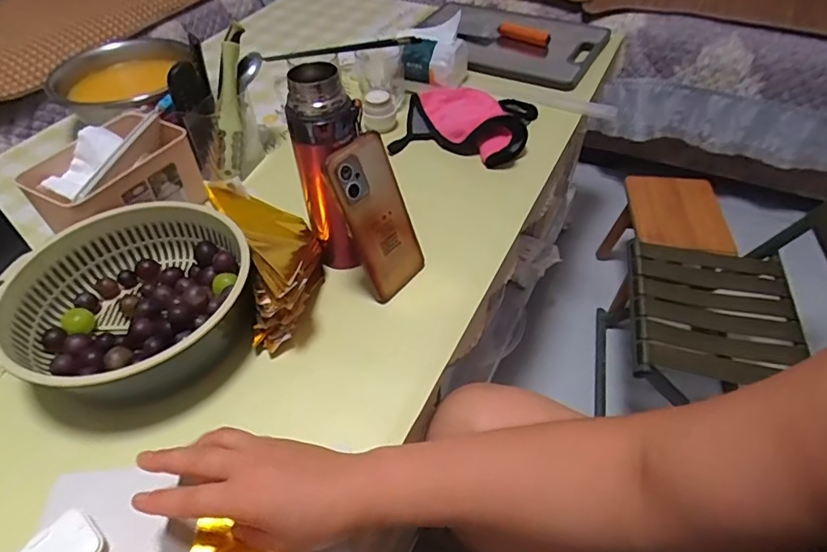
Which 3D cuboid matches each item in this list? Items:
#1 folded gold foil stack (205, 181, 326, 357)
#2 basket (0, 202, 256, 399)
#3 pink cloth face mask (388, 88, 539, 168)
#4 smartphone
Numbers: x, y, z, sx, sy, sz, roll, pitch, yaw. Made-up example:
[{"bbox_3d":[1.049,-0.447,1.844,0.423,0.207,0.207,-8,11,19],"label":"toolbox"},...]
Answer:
[{"bbox_3d":[-0.144,-0.020,0.537,0.091,0.078,0.172,-17,48,-13],"label":"folded gold foil stack"},{"bbox_3d":[-0.278,0.021,0.506,0.195,0.074,0.212,-1,47,1],"label":"basket"},{"bbox_3d":[0.075,-0.232,0.741,0.189,0.044,0.166,11,48,13],"label":"pink cloth face mask"},{"bbox_3d":[-0.035,-0.058,0.511,0.014,0.158,0.072,14,47,42],"label":"smartphone"}]

